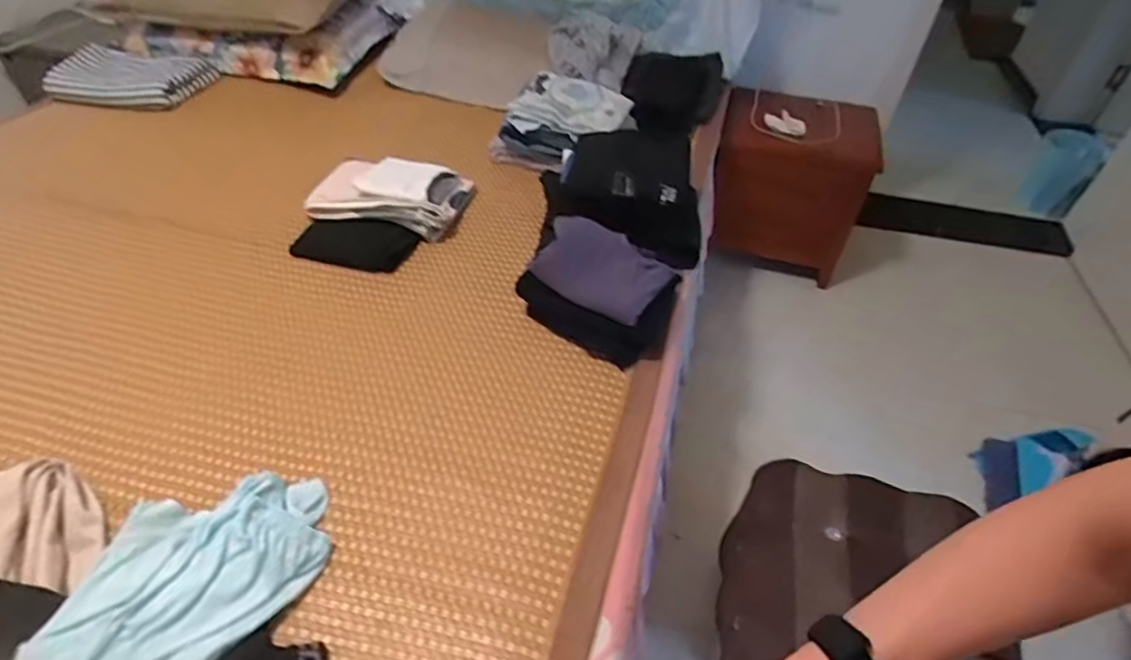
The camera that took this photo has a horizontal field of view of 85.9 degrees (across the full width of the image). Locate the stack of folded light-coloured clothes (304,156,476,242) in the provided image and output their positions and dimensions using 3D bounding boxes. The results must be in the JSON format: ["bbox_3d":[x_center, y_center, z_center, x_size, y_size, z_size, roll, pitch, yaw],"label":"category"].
[{"bbox_3d":[-0.369,-0.293,1.292,0.288,0.081,0.196,9,45,7],"label":"stack of folded light-coloured clothes"}]

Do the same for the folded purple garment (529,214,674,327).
[{"bbox_3d":[0.064,-0.110,1.032,0.201,0.077,0.143,25,49,21],"label":"folded purple garment"}]

